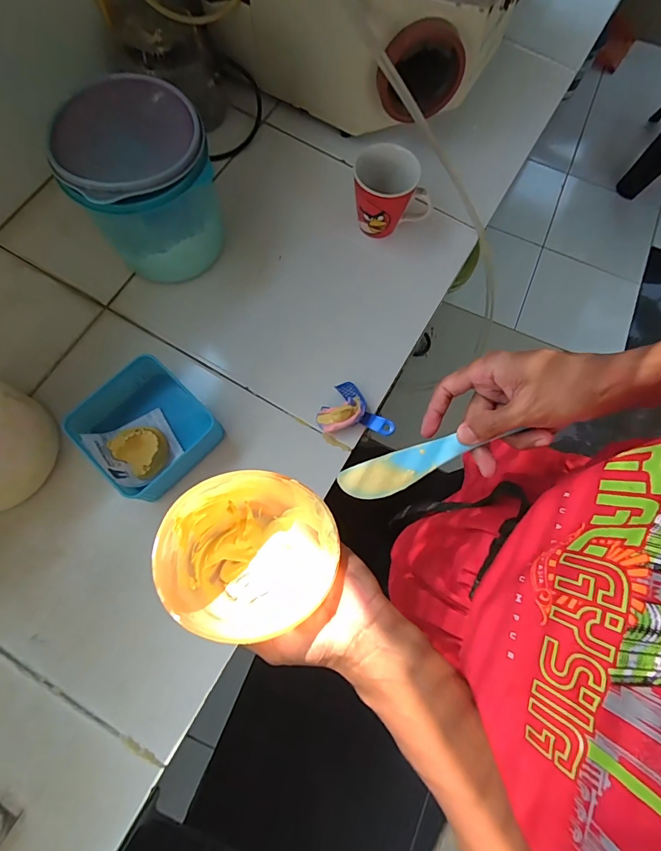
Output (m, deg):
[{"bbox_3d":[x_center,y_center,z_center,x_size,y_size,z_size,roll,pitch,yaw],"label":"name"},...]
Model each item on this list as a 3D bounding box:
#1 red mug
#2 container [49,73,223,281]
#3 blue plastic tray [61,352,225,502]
[{"bbox_3d":[0.085,-0.318,0.575,0.109,0.099,0.076,14,75,3],"label":"red mug"},{"bbox_3d":[-0.222,-0.292,0.523,0.157,0.169,0.163,-12,75,-4],"label":"container"},{"bbox_3d":[-0.221,0.004,0.501,0.137,0.054,0.133,42,78,9],"label":"blue plastic tray"}]

